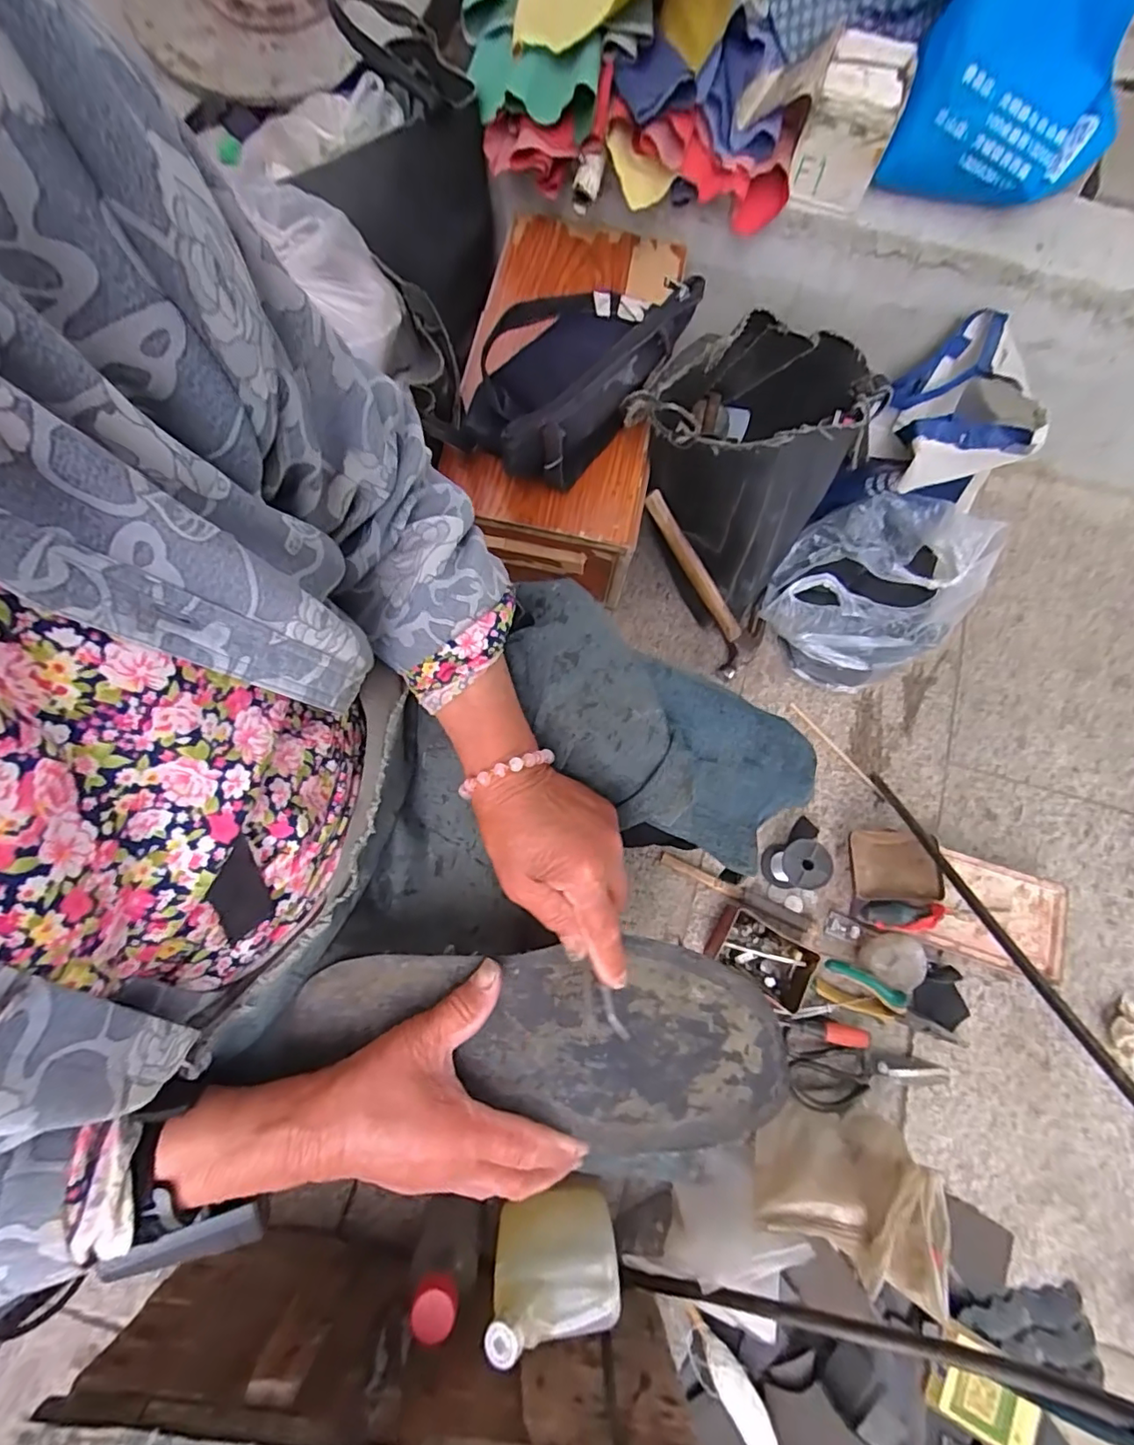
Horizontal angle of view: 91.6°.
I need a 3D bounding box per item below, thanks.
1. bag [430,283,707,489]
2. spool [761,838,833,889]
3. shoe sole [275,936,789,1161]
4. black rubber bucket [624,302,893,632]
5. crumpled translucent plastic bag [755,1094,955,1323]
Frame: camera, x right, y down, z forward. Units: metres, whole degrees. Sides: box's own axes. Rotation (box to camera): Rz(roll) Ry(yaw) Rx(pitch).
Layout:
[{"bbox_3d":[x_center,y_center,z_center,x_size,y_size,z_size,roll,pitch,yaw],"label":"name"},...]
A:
[{"bbox_3d":[-0.006,-0.400,0.659,0.221,0.117,0.260,24,74,6],"label":"bag"},{"bbox_3d":[0.292,0.183,0.709,0.052,0.098,0.056,0,73,-1],"label":"spool"},{"bbox_3d":[-0.014,0.180,0.323,0.282,0.019,0.102,9,73,-3],"label":"shoe sole"},{"bbox_3d":[0.251,-0.381,0.759,0.251,0.267,0.331,33,75,8],"label":"black rubber bucket"},{"bbox_3d":[0.287,0.485,0.582,0.150,0.125,0.128,18,74,4],"label":"crumpled translucent plastic bag"}]

